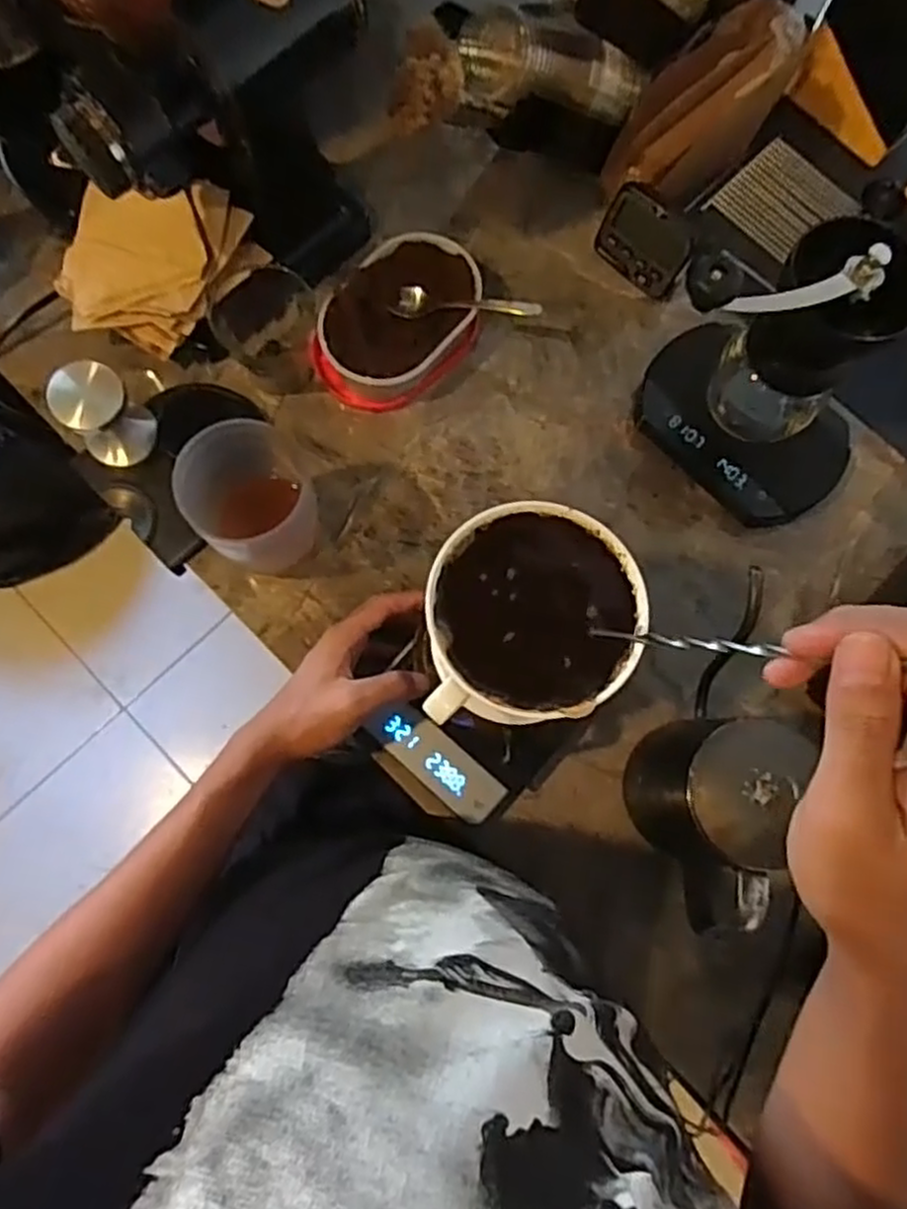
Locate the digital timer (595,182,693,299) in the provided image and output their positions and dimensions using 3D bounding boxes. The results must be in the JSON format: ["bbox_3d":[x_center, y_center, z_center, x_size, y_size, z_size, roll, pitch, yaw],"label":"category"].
[{"bbox_3d":[0.162,-0.309,0.637,0.081,0.065,0.012,38,42,1],"label":"digital timer"}]

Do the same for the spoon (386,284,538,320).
[{"bbox_3d":[0.010,-0.245,0.609,0.120,0.025,0.022,9,79,0],"label":"spoon"}]

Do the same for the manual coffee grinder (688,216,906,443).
[{"bbox_3d":[0.213,-0.174,0.518,0.143,0.194,0.088,-24,79,-8],"label":"manual coffee grinder"}]

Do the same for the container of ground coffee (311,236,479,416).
[{"bbox_3d":[-0.045,-0.230,0.614,0.104,0.049,0.152,43,81,7],"label":"container of ground coffee"}]

